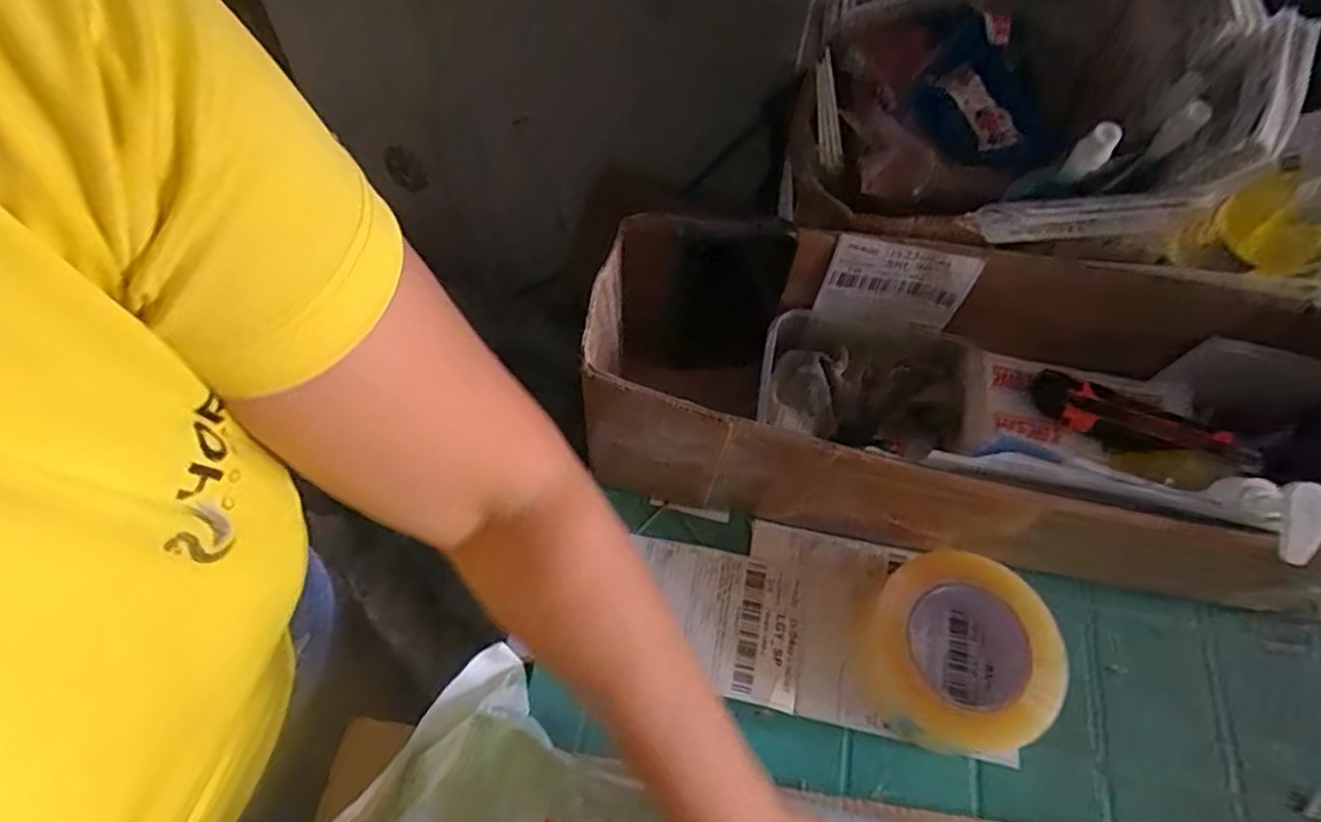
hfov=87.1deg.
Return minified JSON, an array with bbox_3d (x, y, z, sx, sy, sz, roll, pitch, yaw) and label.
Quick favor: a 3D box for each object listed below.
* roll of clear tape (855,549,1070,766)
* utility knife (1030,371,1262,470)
[{"bbox_3d":[0.204,0.165,0.473,0.109,0.065,0.117,1,59,-2],"label":"roll of clear tape"},{"bbox_3d":[0.360,0.010,0.520,0.153,0.030,0.031,23,61,10],"label":"utility knife"}]

